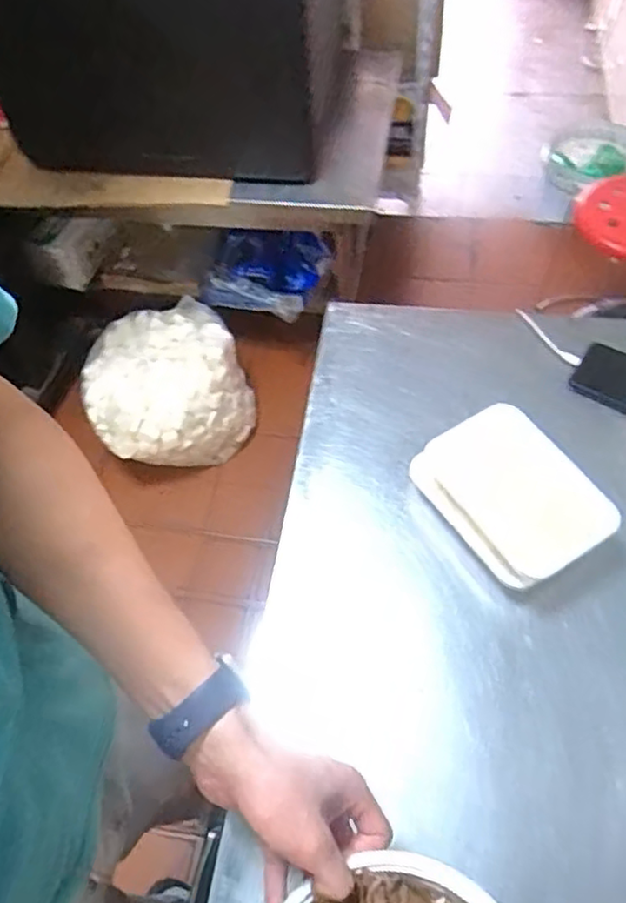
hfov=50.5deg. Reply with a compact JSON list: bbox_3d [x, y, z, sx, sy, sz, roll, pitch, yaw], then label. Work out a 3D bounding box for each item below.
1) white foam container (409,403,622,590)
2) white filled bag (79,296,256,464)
[{"bbox_3d":[0.186,0.045,0.641,0.119,0.063,0.172,-30,59,-15],"label":"white foam container"},{"bbox_3d":[-0.357,-0.156,1.637,0.372,0.236,0.370,-22,57,-11],"label":"white filled bag"}]

